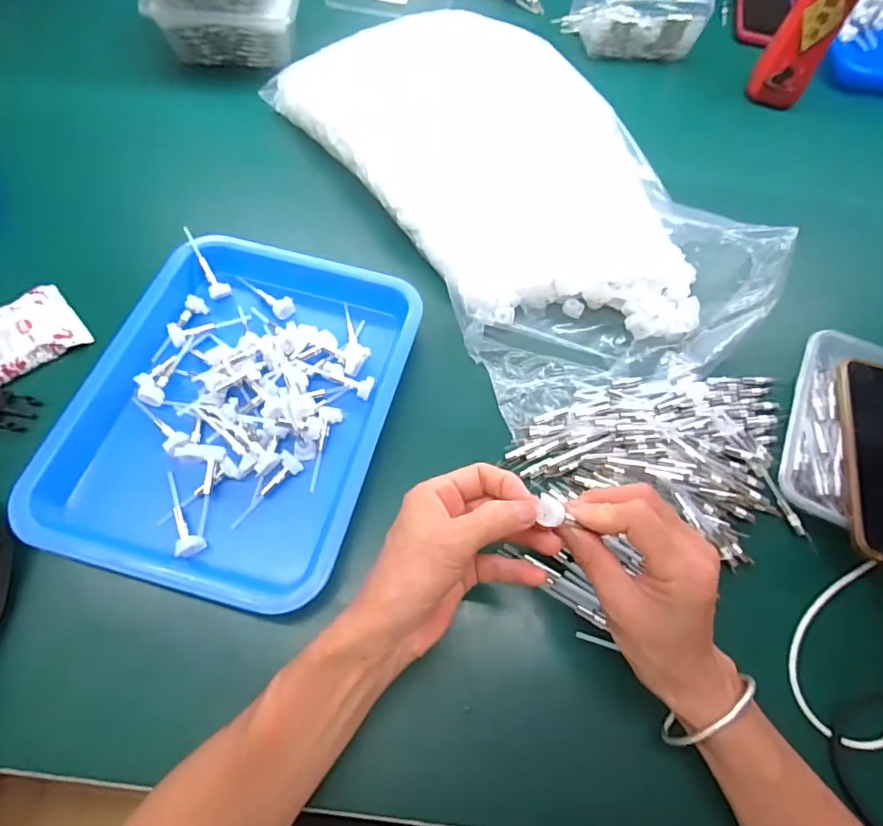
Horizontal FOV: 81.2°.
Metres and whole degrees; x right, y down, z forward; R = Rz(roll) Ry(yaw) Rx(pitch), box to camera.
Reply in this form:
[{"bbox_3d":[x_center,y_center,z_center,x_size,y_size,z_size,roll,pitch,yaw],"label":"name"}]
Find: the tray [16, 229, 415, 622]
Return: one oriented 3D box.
[{"bbox_3d":[-0.154,-0.014,0.403,0.228,0.031,0.286,14,64,3],"label":"tray"}]

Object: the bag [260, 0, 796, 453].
[{"bbox_3d":[0.067,-0.226,0.495,0.277,0.070,0.479,-27,69,-15],"label":"bag"}]

